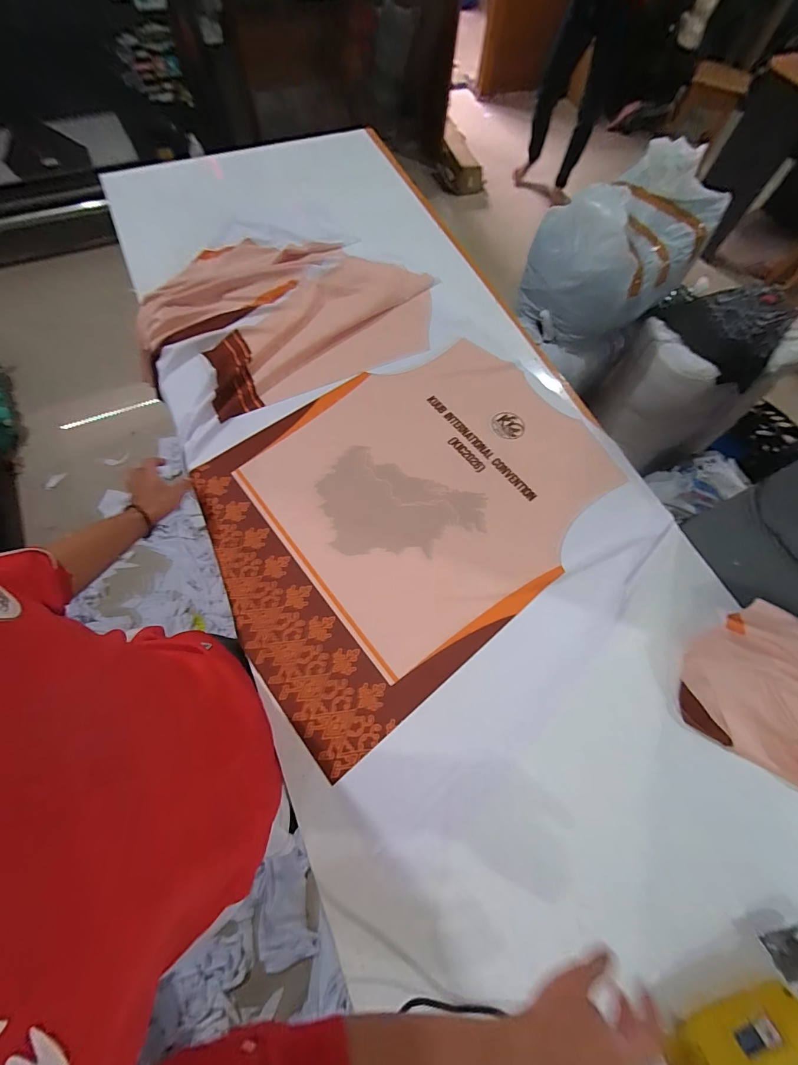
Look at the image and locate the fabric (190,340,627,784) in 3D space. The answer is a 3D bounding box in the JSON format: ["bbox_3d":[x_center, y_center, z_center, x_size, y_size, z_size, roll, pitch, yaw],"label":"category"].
[{"bbox_3d":[0.008,-0.066,0.717,0.710,0.018,0.550,-36,73,-16],"label":"fabric"}]

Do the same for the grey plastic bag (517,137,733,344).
[{"bbox_3d":[0.577,-0.738,1.018,0.434,0.297,0.282,-32,72,-14],"label":"grey plastic bag"}]

